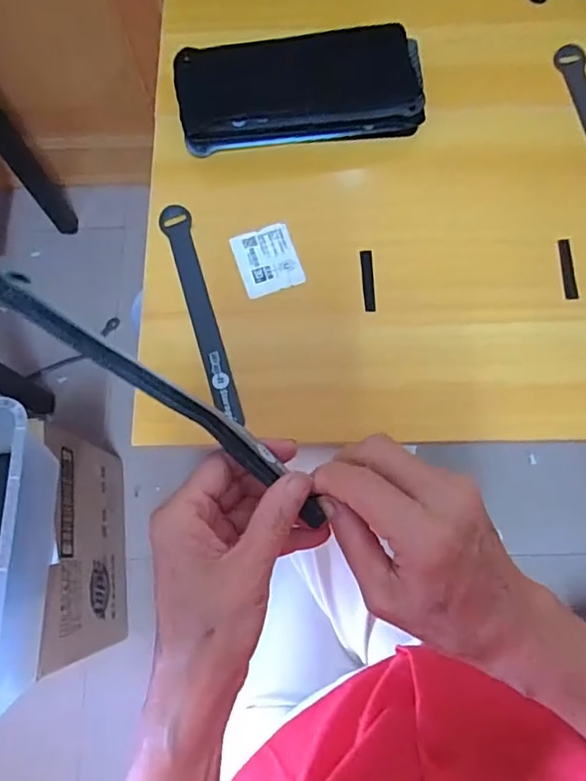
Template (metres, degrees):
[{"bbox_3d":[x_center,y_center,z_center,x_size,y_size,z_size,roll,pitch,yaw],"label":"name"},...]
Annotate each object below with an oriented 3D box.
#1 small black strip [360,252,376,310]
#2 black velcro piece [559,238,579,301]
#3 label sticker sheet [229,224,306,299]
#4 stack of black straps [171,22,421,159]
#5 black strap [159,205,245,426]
[{"bbox_3d":[0.061,-0.089,0.446,0.010,0.004,0.053,-3,75,1],"label":"small black strip"},{"bbox_3d":[0.222,-0.097,0.445,0.011,0.005,0.054,2,75,2],"label":"black velcro piece"},{"bbox_3d":[-0.021,-0.108,0.455,0.049,0.004,0.058,-18,75,-3],"label":"label sticker sheet"},{"bbox_3d":[0.006,-0.258,0.478,0.207,0.040,0.090,-7,75,0],"label":"stack of black straps"},{"bbox_3d":[-0.073,-0.065,0.443,0.022,0.005,0.192,-17,75,-3],"label":"black strap"}]

